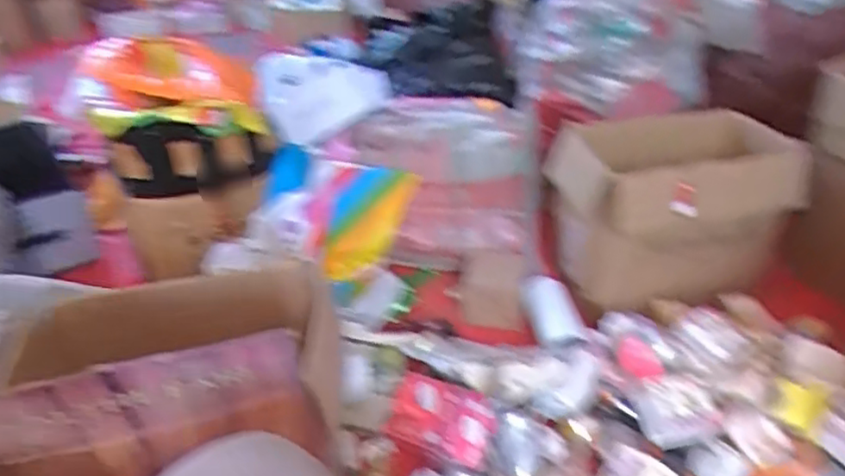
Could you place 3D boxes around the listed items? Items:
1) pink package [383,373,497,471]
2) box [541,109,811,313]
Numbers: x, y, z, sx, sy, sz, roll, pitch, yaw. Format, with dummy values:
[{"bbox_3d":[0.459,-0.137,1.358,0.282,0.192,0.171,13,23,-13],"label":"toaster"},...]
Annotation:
[{"bbox_3d":[0.025,0.266,0.976,0.160,0.052,0.095,16,37,28],"label":"pink package"},{"bbox_3d":[0.452,-0.059,1.236,0.383,0.264,0.262,-8,32,-7],"label":"box"}]

